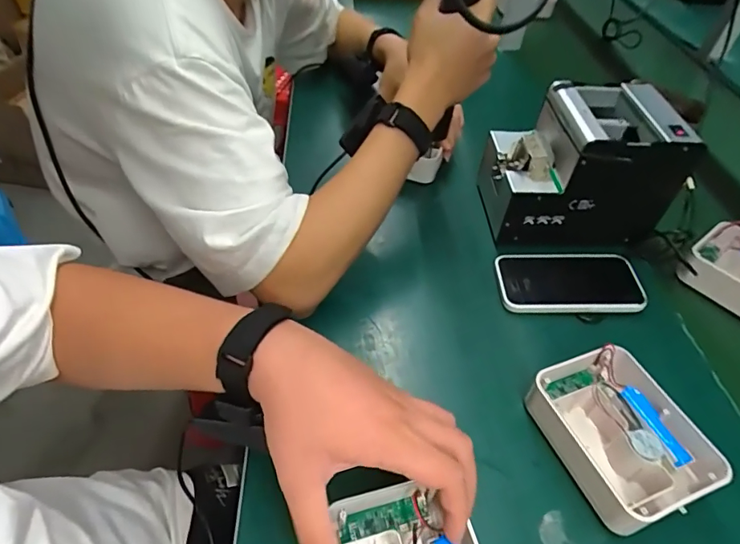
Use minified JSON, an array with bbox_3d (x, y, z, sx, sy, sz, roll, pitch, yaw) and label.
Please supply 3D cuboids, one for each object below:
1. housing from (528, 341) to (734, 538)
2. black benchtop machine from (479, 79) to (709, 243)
[{"bbox_3d":[0.201,0.133,0.383,0.107,0.042,0.128,-17,50,-18],"label":"housing"},{"bbox_3d":[0.238,-0.123,0.549,0.185,0.154,0.122,0,47,-2],"label":"black benchtop machine"}]

